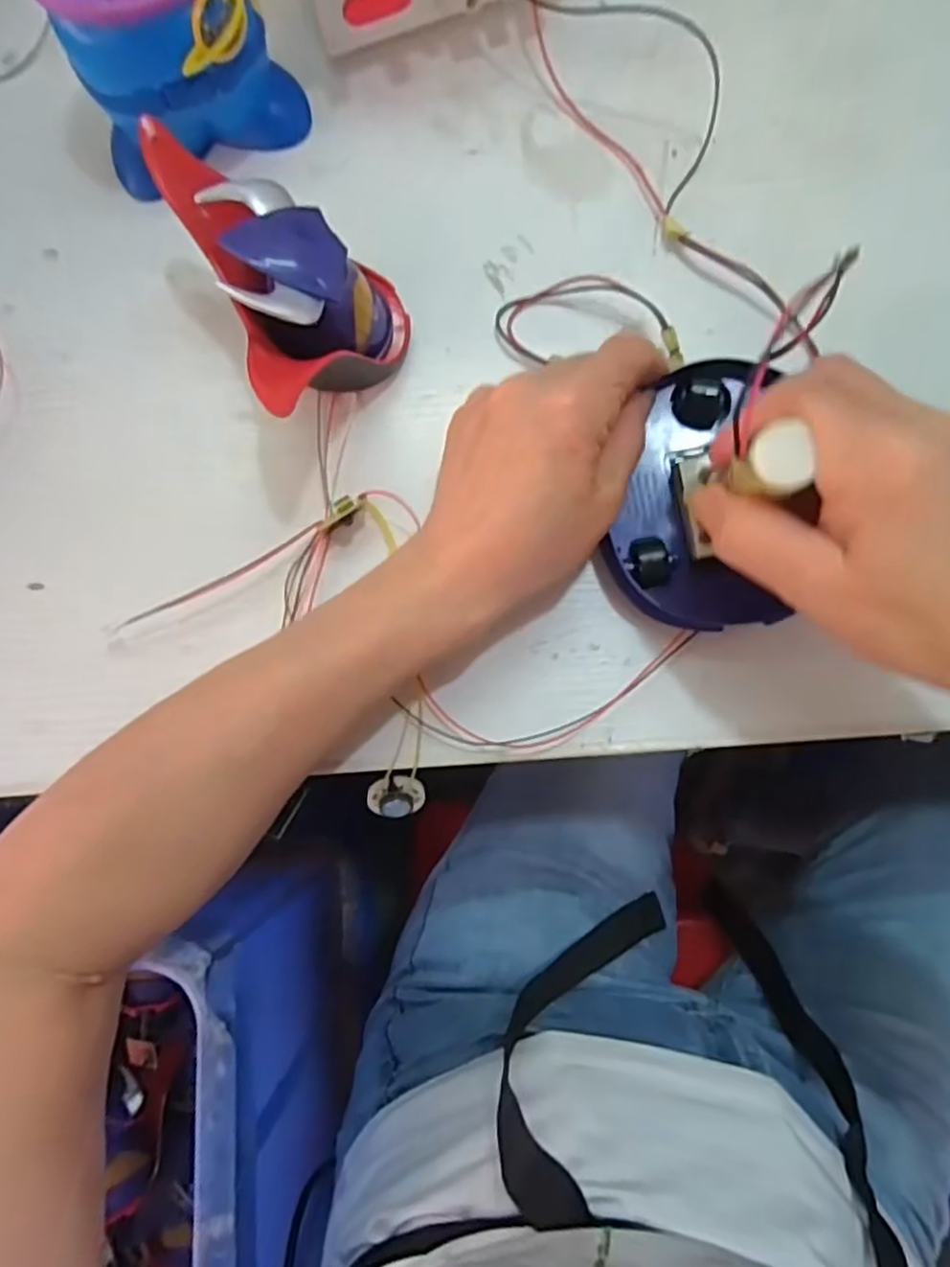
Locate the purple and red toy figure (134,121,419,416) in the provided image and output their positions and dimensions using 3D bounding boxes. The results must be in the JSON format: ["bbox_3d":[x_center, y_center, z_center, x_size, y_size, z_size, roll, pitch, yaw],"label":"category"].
[{"bbox_3d":[-0.070,-0.146,0.295,0.069,0.080,0.124,-26,84,-2],"label":"purple and red toy figure"}]

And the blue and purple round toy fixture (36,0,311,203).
[{"bbox_3d":[-0.129,-0.256,0.310,0.091,0.077,0.086,-22,84,-2],"label":"blue and purple round toy fixture"}]

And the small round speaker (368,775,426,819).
[{"bbox_3d":[-0.036,0.074,0.327,0.024,0.008,0.023,-29,115,-1],"label":"small round speaker"}]

